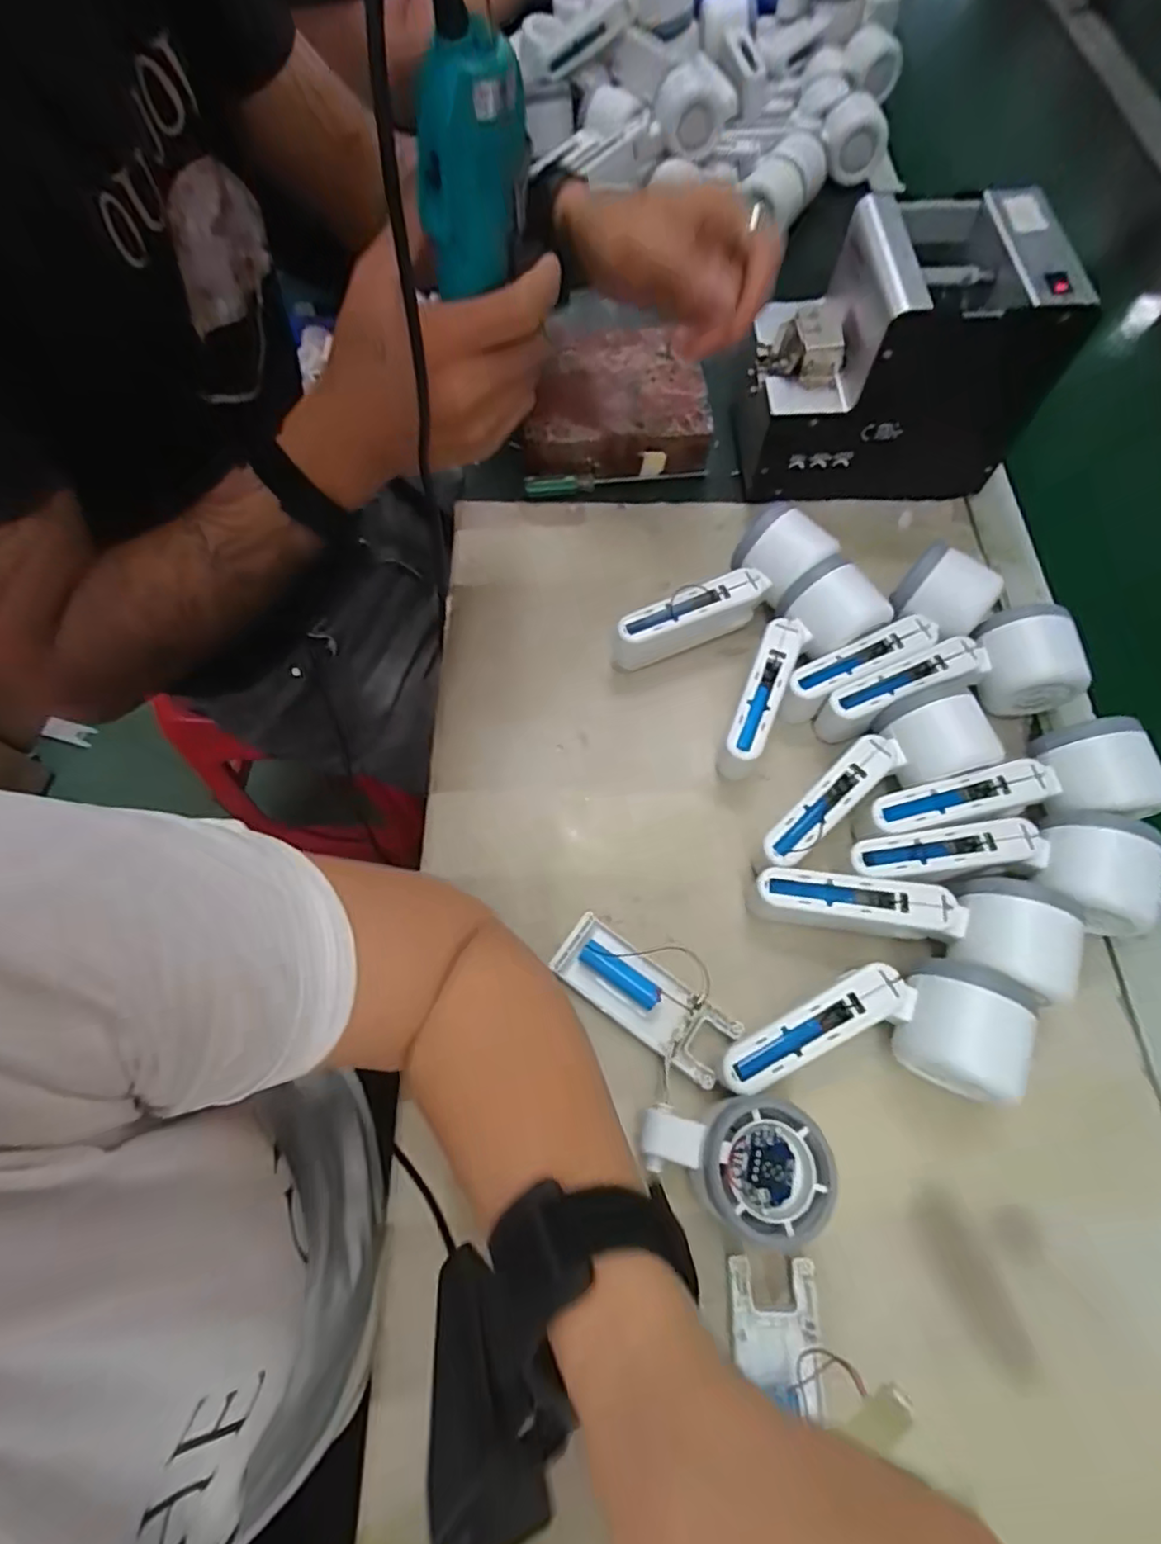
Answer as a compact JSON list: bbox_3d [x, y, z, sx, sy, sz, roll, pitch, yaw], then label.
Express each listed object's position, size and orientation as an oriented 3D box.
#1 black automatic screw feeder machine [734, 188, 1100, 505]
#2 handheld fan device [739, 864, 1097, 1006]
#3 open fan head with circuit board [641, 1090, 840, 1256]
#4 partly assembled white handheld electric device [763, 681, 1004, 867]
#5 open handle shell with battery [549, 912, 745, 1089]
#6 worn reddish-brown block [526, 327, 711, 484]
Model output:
[{"bbox_3d":[0.222,-0.298,0.459,0.184,0.143,0.119,2,67,0],"label":"black automatic screw feeder machine"},{"bbox_3d":[0.176,0.081,0.348,0.162,0.055,0.059,10,67,4],"label":"handheld fan device"},{"bbox_3d":[0.072,0.186,0.302,0.082,0.044,0.056,3,67,1],"label":"open fan head with circuit board"},{"bbox_3d":[0.171,0.004,0.389,0.159,0.055,0.059,-23,69,-10],"label":"partly assembled white handheld electric device"},{"bbox_3d":[0.035,0.125,0.350,0.104,0.019,0.038,35,71,13],"label":"open handle shell with battery"},{"bbox_3d":[0.028,-0.303,0.525,0.143,0.047,0.123,-3,67,-2],"label":"worn reddish-brown block"}]

